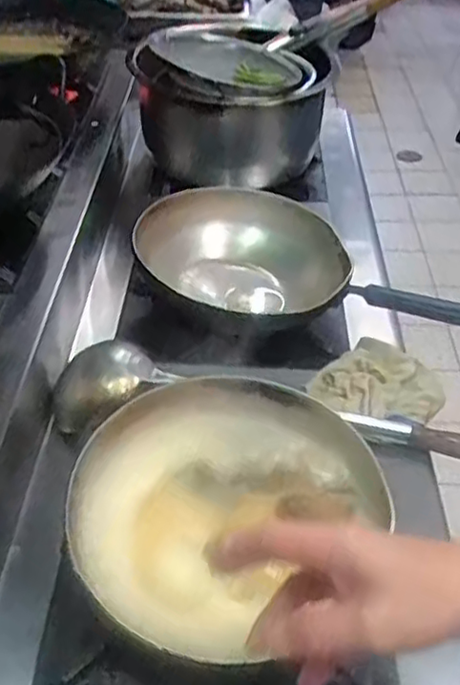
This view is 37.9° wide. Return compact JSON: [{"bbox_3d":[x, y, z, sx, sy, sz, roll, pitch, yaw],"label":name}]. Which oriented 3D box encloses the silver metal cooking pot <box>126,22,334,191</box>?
[{"bbox_3d":[0.004,-0.388,1.114,0.254,0.207,0.215,23,47,23],"label":"silver metal cooking pot"}]

